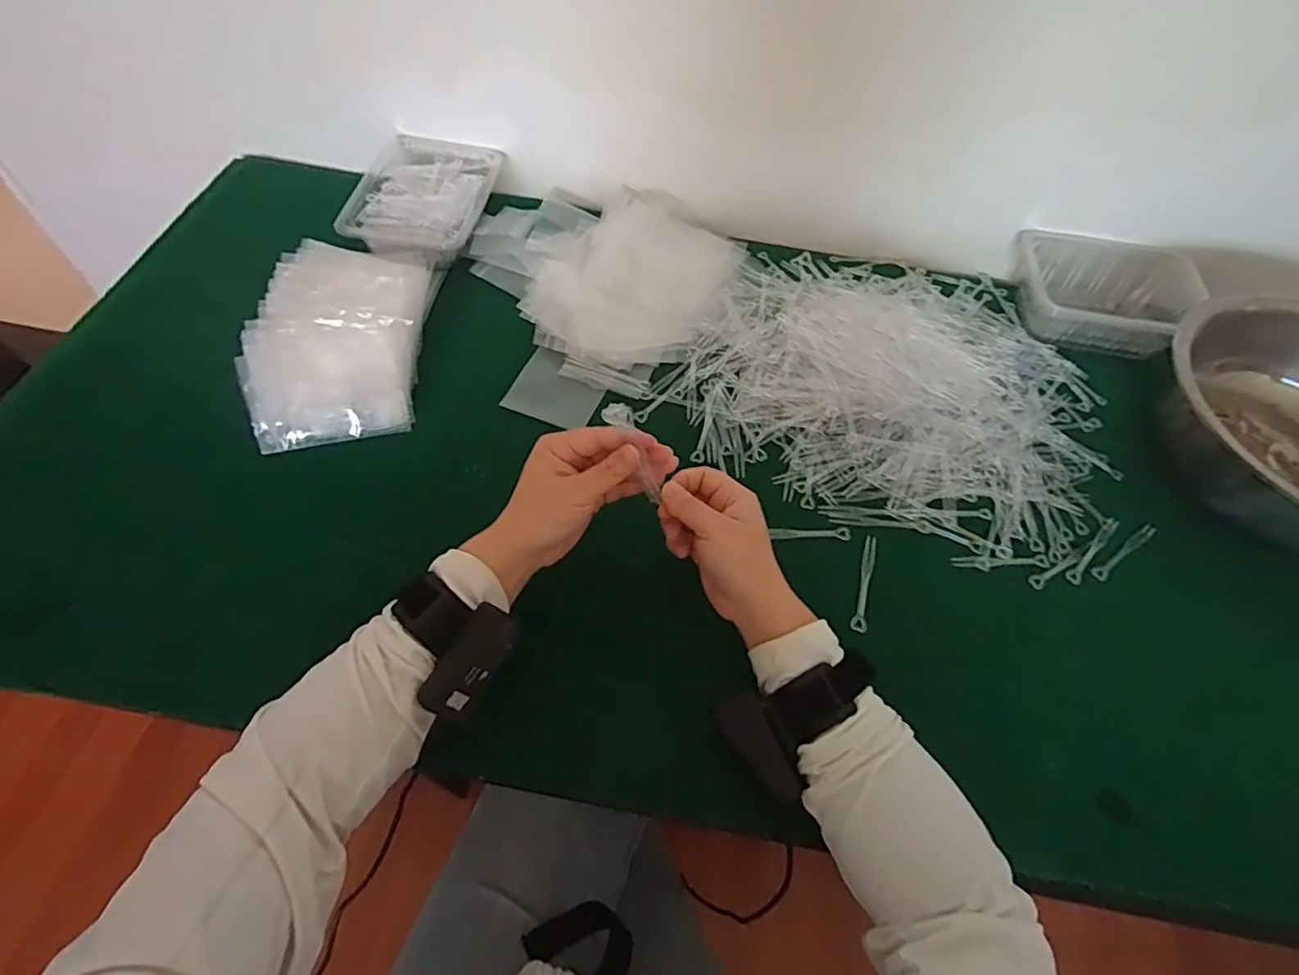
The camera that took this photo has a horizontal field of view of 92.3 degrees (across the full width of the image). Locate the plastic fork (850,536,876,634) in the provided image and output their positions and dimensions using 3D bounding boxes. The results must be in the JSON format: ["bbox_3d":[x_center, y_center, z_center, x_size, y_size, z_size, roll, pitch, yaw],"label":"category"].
[{"bbox_3d":[0.174,0.076,0.502,0.011,0.004,0.085,19,58,7],"label":"plastic fork"}]

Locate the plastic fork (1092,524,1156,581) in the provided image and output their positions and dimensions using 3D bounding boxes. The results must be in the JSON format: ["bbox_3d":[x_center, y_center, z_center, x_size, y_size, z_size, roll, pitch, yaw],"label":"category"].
[{"bbox_3d":[0.405,0.054,0.531,0.083,0.004,0.010,-30,66,-19],"label":"plastic fork"}]

